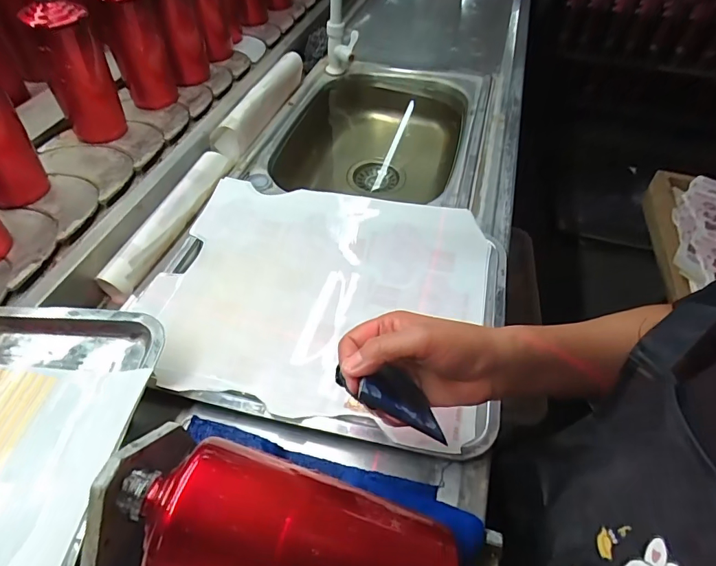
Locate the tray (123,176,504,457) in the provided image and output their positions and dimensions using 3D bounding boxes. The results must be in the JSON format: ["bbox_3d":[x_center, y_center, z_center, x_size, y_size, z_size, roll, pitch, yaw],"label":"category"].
[{"bbox_3d":[-0.039,0.004,0.489,0.377,0.026,0.301,12,52,7],"label":"tray"}]

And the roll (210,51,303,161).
[{"bbox_3d":[-0.152,-0.321,0.749,0.045,0.039,0.294,16,52,10],"label":"roll"}]

